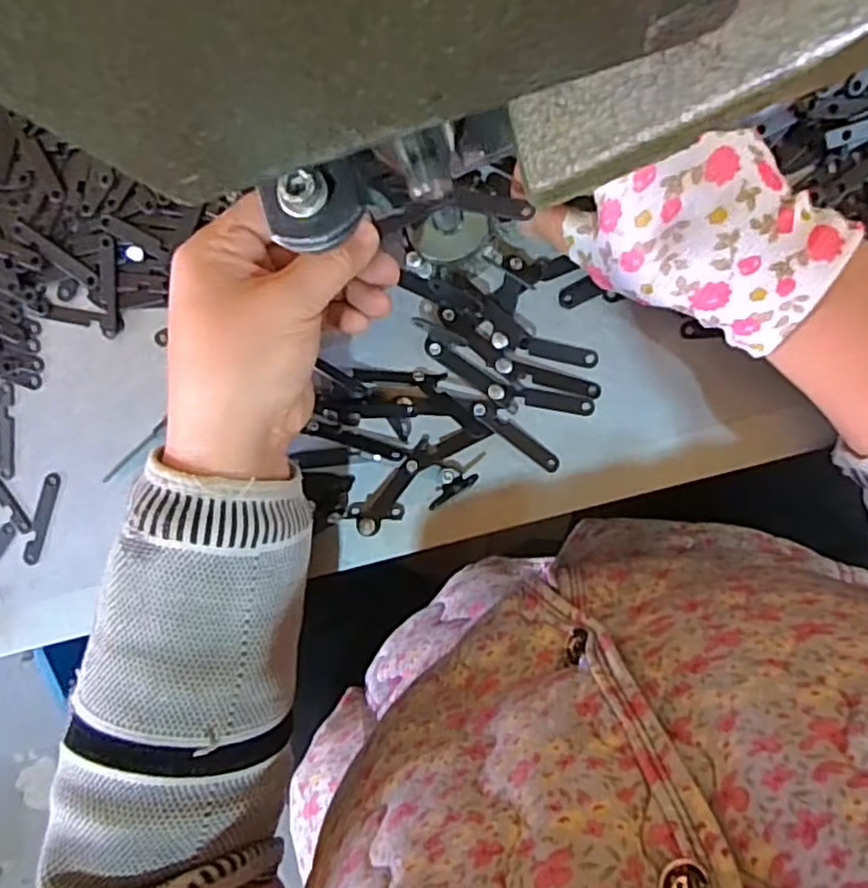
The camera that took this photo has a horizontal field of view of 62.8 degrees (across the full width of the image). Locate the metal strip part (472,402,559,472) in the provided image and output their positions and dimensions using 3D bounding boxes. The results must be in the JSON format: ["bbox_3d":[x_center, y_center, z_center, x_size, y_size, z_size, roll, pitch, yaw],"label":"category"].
[{"bbox_3d":[0.040,-0.003,0.352,0.051,0.006,0.008,37,98,1],"label":"metal strip part"}]

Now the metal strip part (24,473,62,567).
[{"bbox_3d":[-0.213,0.041,0.385,0.008,0.004,0.052,20,98,3],"label":"metal strip part"}]

